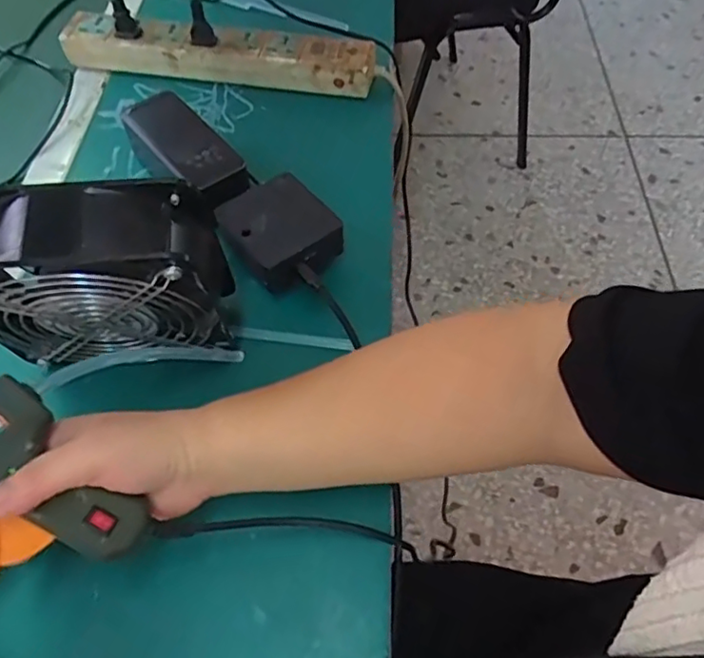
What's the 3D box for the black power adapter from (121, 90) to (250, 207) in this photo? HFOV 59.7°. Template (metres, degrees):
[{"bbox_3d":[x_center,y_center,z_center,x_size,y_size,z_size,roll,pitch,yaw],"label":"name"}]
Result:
[{"bbox_3d":[-0.140,-0.148,0.524,0.055,0.050,0.133,-35,62,-20],"label":"black power adapter"}]

